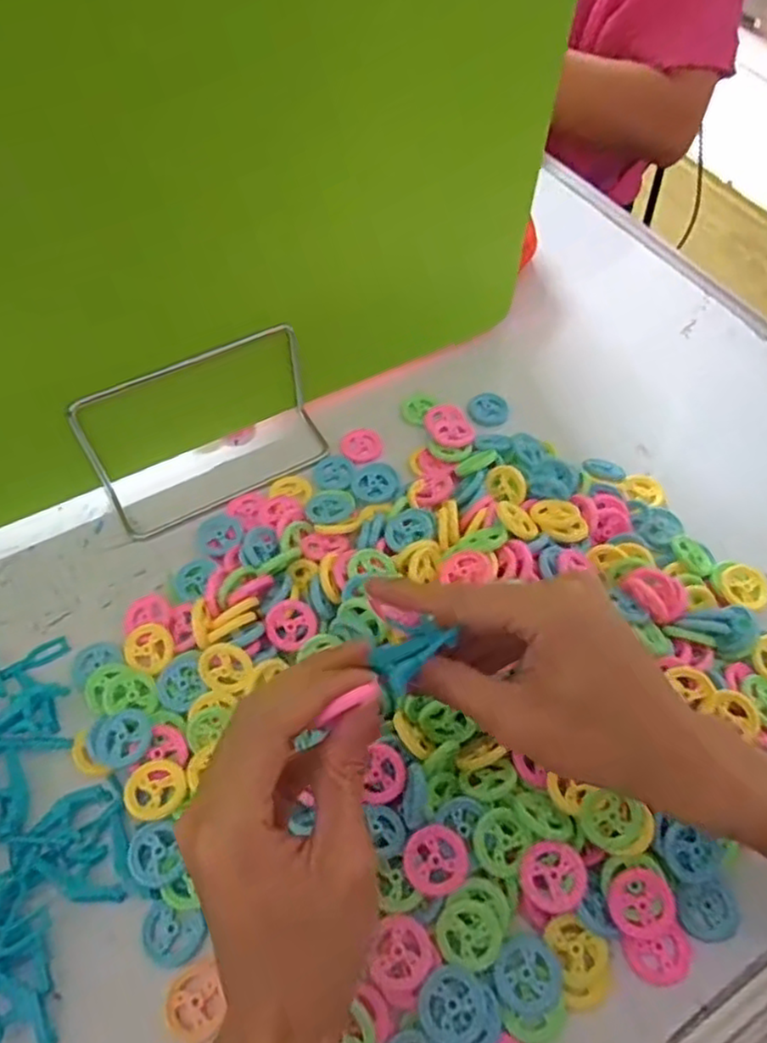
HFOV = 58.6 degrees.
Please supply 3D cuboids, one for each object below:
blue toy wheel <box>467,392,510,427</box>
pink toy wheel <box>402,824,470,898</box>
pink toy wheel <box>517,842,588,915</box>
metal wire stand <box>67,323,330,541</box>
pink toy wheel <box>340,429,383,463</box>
[{"bbox_3d":[0.079,-0.085,0.516,0.029,0.008,0.028,0,57,0],"label":"blue toy wheel"},{"bbox_3d":[0.025,0.161,0.325,0.030,0.004,0.030,-1,73,3],"label":"pink toy wheel"},{"bbox_3d":[0.079,0.166,0.319,0.030,0.005,0.029,-6,68,14],"label":"pink toy wheel"},{"bbox_3d":[-0.109,-0.059,0.446,0.159,0.083,0.056,-27,61,-16],"label":"metal wire stand"},{"bbox_3d":[-0.015,-0.055,0.494,0.029,0.004,0.027,0,57,0],"label":"pink toy wheel"}]

